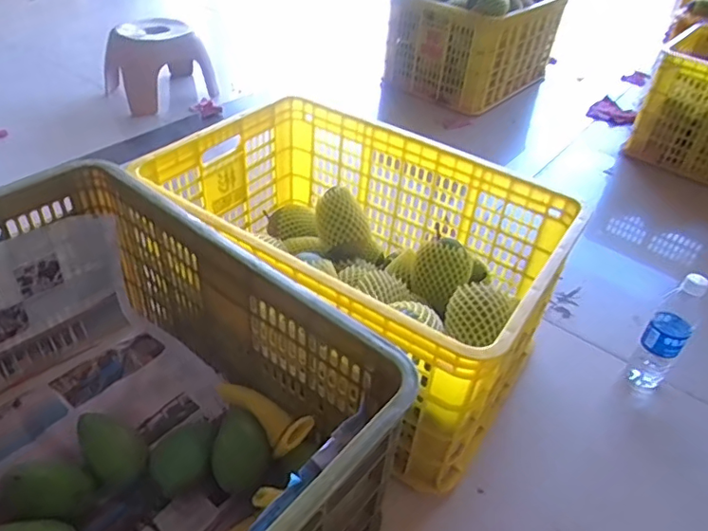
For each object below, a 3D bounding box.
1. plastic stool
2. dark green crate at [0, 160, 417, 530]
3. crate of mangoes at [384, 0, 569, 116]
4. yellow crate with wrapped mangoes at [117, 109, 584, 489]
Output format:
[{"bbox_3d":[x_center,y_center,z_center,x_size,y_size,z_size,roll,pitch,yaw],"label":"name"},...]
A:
[{"bbox_3d":[-0.555,-0.573,1.546,0.252,0.196,0.227,-21,47,-28],"label":"plastic stool"},{"bbox_3d":[-0.288,0.183,0.646,0.584,0.313,0.397,30,46,25],"label":"dark green crate"},{"bbox_3d":[0.381,-0.747,1.691,0.447,0.372,0.343,-28,51,-34],"label":"crate of mangoes"},{"bbox_3d":[0.001,-0.005,0.881,0.570,0.282,0.392,27,45,22],"label":"yellow crate with wrapped mangoes"}]

